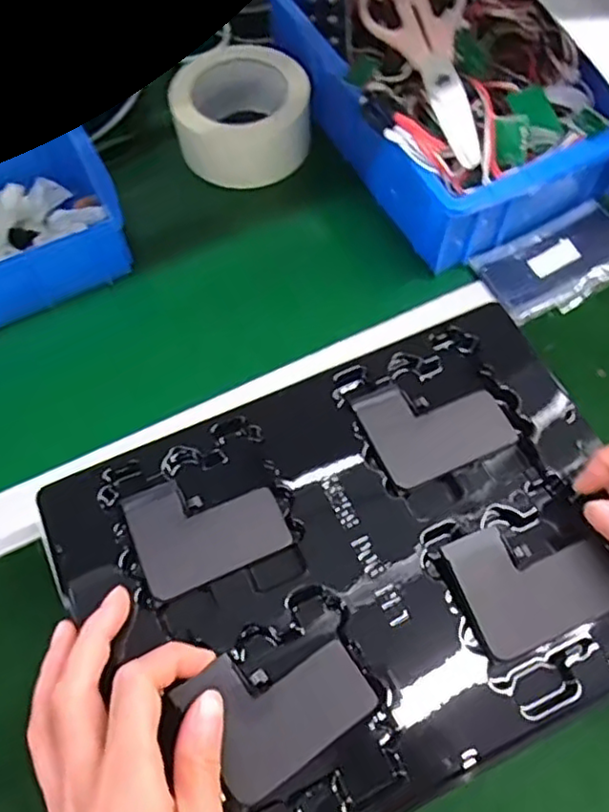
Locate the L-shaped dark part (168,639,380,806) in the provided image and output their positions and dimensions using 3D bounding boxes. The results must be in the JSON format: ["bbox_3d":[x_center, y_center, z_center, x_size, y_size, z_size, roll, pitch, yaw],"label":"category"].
[{"bbox_3d":[-0.012,0.134,0.295,0.075,0.009,0.057,-33,69,-13],"label":"L-shaped dark part"}]

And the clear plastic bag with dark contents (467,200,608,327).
[{"bbox_3d":[0.187,-0.109,0.478,0.108,0.015,0.071,-29,68,-11],"label":"clear plastic bag with dark contents"}]

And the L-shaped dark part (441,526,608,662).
[{"bbox_3d":[0.116,0.085,0.323,0.077,0.009,0.059,-22,67,-8],"label":"L-shaped dark part"}]

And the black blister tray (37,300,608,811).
[{"bbox_3d":[0.031,0.075,0.327,0.276,0.016,0.208,-23,67,-9],"label":"black blister tray"}]

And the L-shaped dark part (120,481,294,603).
[{"bbox_3d":[-0.052,0.062,0.340,0.075,0.004,0.058,-23,67,-9],"label":"L-shaped dark part"}]

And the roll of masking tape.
[{"bbox_3d":[-0.053,-0.244,0.544,0.112,0.056,0.097,-8,65,-2],"label":"roll of masking tape"}]

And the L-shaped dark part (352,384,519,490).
[{"bbox_3d":[0.074,0.009,0.363,0.074,0.006,0.059,-26,67,-10],"label":"L-shaped dark part"}]

